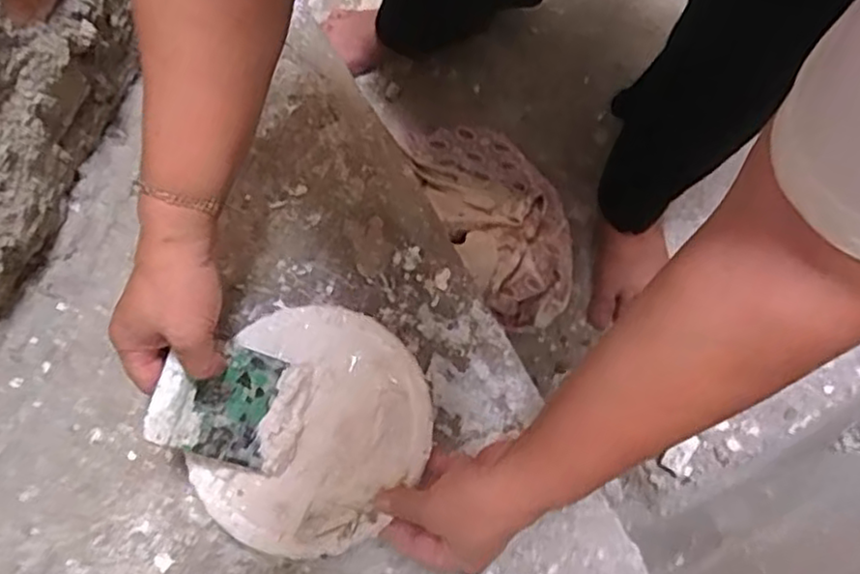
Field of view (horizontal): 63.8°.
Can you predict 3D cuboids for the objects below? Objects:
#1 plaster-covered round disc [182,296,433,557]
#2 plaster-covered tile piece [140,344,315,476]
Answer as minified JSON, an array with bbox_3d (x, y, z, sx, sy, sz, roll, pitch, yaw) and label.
[{"bbox_3d":[-0.082,0.102,0.505,0.155,0.011,0.174,14,73,4],"label":"plaster-covered round disc"},{"bbox_3d":[-0.137,0.081,0.485,0.104,0.011,0.079,23,70,-24],"label":"plaster-covered tile piece"}]

